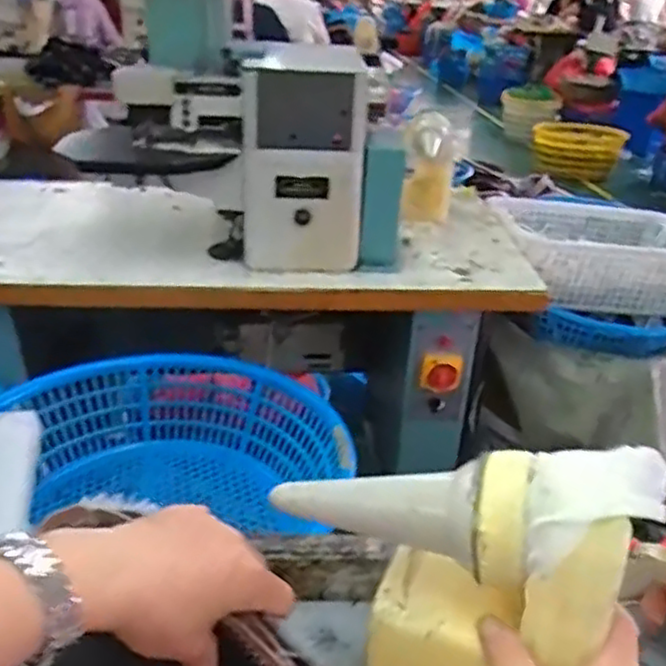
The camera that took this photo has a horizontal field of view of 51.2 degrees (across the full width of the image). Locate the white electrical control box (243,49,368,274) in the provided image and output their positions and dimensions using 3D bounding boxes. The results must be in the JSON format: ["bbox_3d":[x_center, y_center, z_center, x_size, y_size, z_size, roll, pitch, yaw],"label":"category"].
[{"bbox_3d":[-0.046,-0.310,1.220,0.195,0.330,0.268,3,27,1],"label":"white electrical control box"}]

